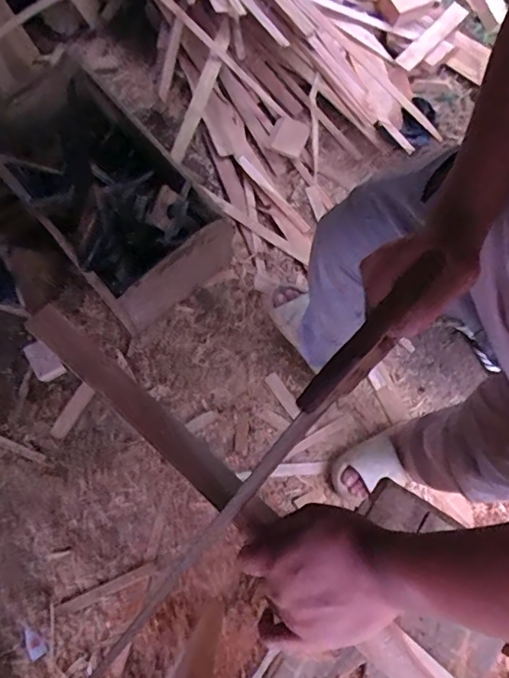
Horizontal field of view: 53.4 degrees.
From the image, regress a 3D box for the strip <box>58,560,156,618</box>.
[{"bbox_3d":[-0.324,0.546,1.102,0.226,0.017,0.026,-22,69,-9],"label":"strip"}]

